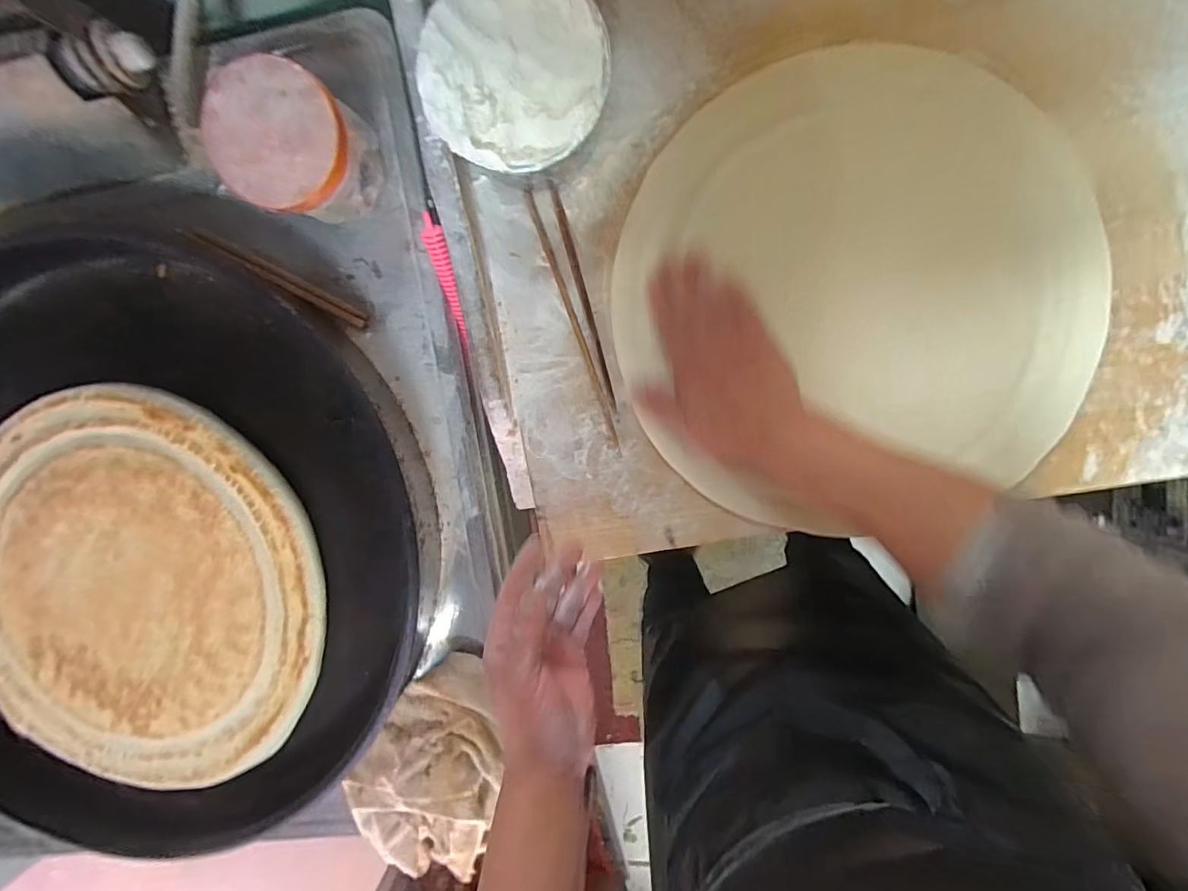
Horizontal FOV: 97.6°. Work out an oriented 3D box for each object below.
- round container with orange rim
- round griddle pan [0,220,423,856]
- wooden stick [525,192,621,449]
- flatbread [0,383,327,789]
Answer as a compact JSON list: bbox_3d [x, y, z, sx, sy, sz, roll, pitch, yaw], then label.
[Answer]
[{"bbox_3d":[-0.220,-0.221,0.400,0.091,0.097,0.091,1,97,5],"label":"round container with orange rim"},{"bbox_3d":[-0.423,0.111,0.467,0.521,0.080,0.554,1,97,5],"label":"round griddle pan"},{"bbox_3d":[-0.017,-0.106,0.447,0.009,0.010,0.228,-19,95,7],"label":"wooden stick"},{"bbox_3d":[-0.417,0.138,0.478,0.332,0.035,0.365,1,97,5],"label":"flatbread"}]

